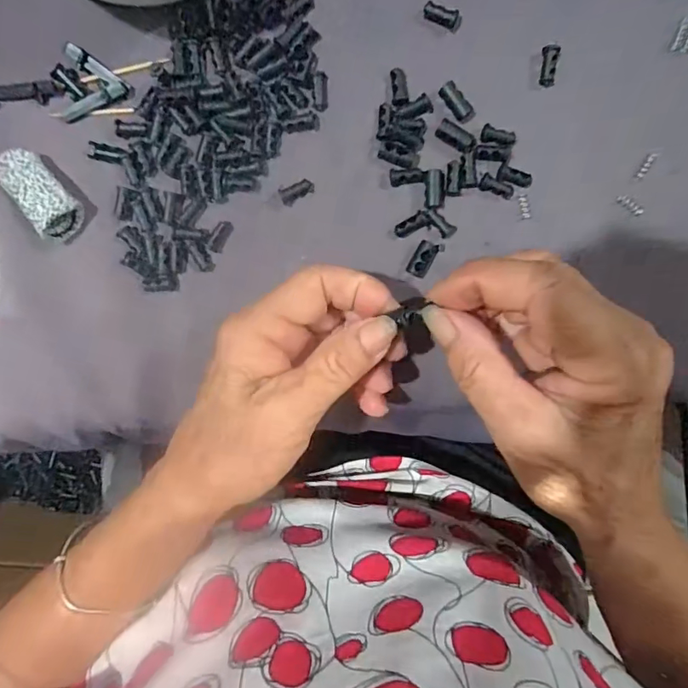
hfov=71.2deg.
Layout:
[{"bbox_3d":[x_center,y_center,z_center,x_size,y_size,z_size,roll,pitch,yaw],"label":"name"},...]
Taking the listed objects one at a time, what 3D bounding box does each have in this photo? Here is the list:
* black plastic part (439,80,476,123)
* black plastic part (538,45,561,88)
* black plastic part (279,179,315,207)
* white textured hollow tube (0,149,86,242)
[{"bbox_3d":[0.056,-0.119,0.238,0.010,0.006,0.021,-43,94,6],"label":"black plastic part"},{"bbox_3d":[0.100,-0.136,0.235,0.008,0.005,0.018,2,97,2],"label":"black plastic part"},{"bbox_3d":[-0.024,-0.078,0.248,0.018,0.004,0.009,-23,96,4],"label":"black plastic part"},{"bbox_3d":[-0.155,-0.077,0.243,0.026,0.015,0.045,-41,94,6],"label":"white textured hollow tube"}]

